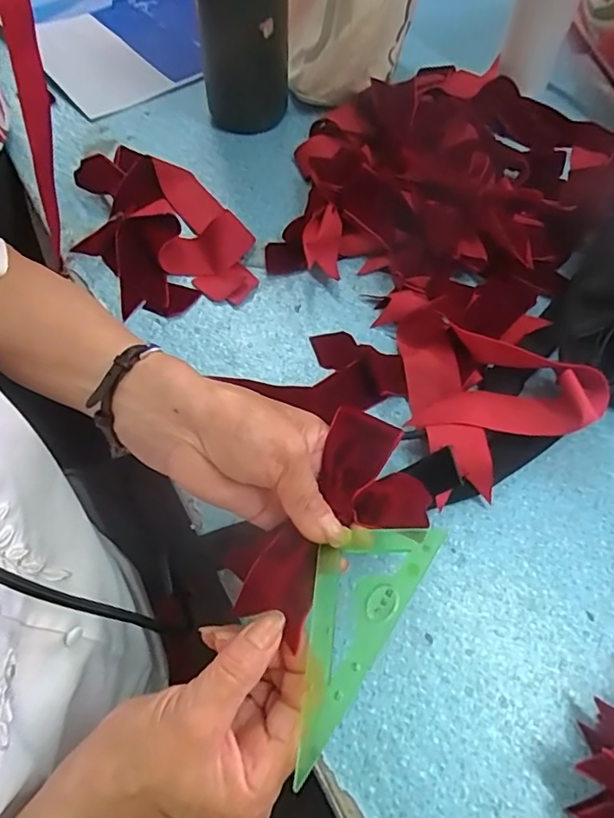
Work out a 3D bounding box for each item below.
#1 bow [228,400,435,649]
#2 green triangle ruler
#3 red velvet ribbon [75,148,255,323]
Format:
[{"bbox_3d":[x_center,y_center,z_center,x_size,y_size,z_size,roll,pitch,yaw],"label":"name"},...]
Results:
[{"bbox_3d":[0.015,0.064,0.293,0.064,0.016,0.123,32,77,16],"label":"bow"},{"bbox_3d":[0.014,0.103,0.263,0.050,0.004,0.121,22,65,35],"label":"green triangle ruler"},{"bbox_3d":[-0.124,-0.158,0.467,0.132,0.031,0.177,-12,62,-8],"label":"red velvet ribbon"}]

